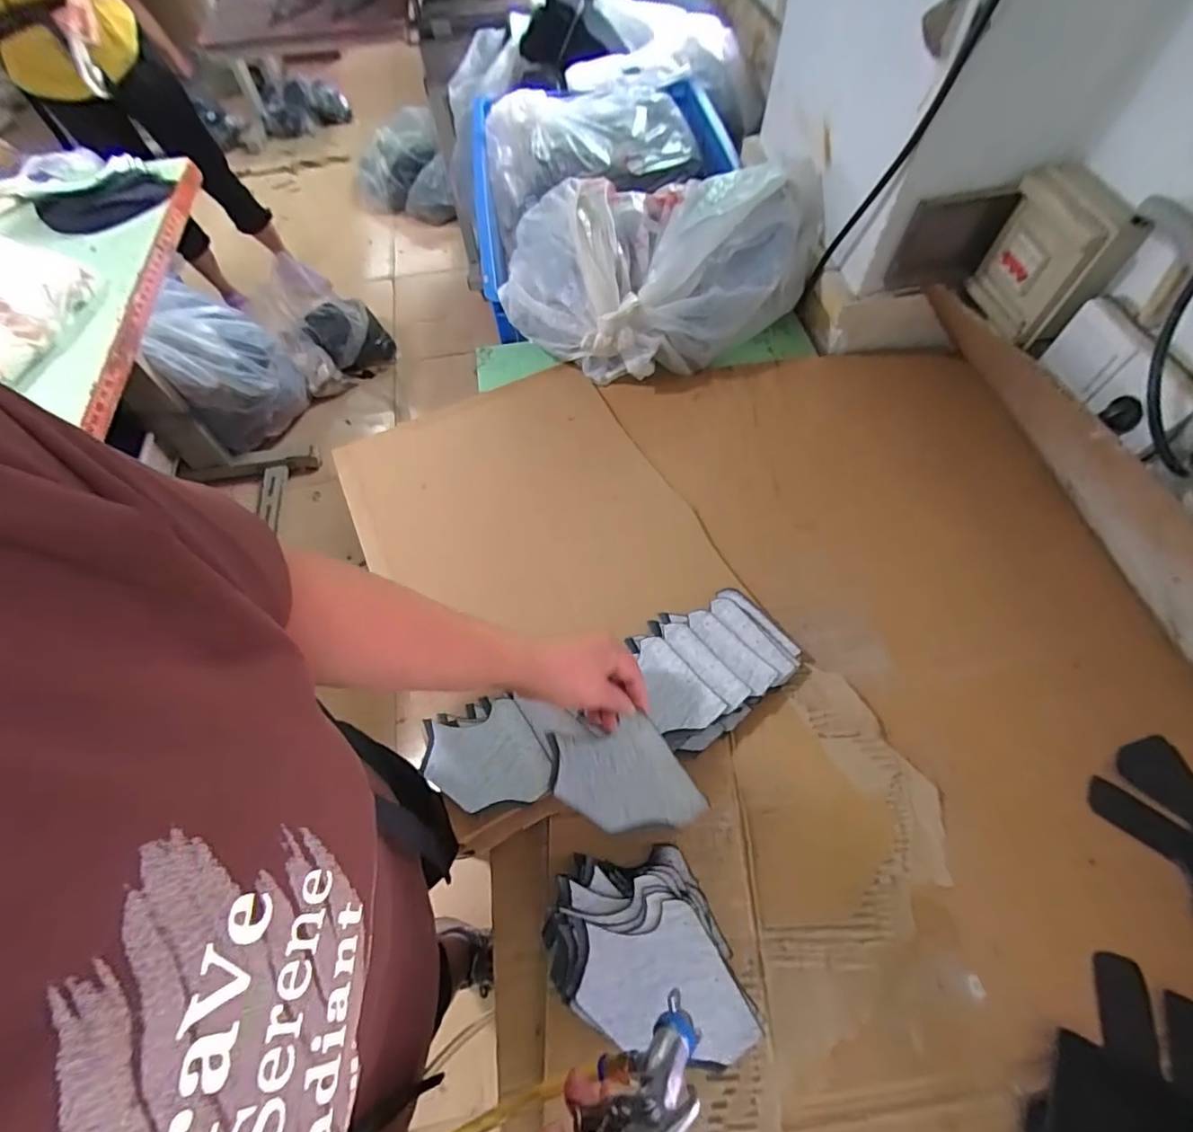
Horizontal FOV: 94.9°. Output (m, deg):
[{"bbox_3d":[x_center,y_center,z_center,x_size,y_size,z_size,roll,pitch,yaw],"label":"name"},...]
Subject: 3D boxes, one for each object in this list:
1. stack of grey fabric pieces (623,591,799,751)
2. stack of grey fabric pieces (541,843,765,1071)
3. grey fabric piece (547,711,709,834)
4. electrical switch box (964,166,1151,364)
[{"bbox_3d":[0.119,0.099,0.565,0.170,0.036,0.125,-29,63,-14],"label":"stack of grey fabric pieces"},{"bbox_3d":[0.037,0.312,0.447,0.143,0.056,0.138,-7,60,-1],"label":"stack of grey fabric pieces"},{"bbox_3d":[0.023,0.184,0.477,0.119,0.004,0.090,-18,77,14],"label":"grey fabric piece"},{"bbox_3d":[0.547,-0.369,0.667,0.066,0.154,0.136,-12,60,-5],"label":"electrical switch box"}]

